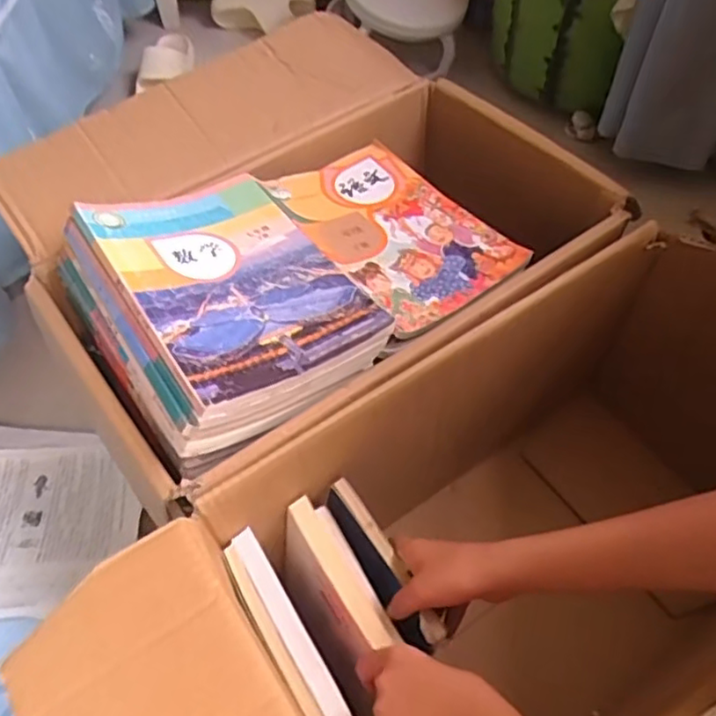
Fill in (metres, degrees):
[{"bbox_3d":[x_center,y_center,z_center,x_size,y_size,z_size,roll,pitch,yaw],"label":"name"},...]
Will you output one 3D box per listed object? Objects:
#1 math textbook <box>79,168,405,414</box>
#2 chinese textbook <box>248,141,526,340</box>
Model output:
[{"bbox_3d":[-0.113,-0.078,0.587,0.185,0.015,0.261,-24,56,-31],"label":"math textbook"},{"bbox_3d":[0.033,-0.139,0.691,0.174,0.021,0.266,-29,58,-23],"label":"chinese textbook"}]

